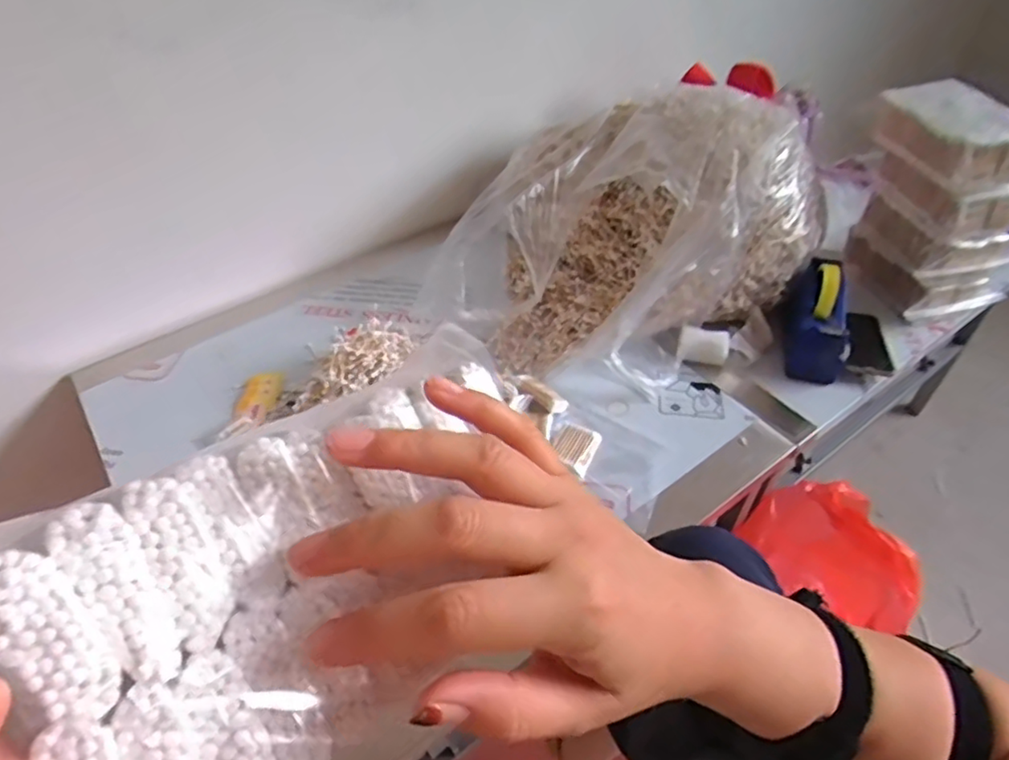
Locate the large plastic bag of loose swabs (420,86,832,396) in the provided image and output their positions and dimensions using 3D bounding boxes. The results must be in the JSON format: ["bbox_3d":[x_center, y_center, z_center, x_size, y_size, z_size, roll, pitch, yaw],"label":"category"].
[{"bbox_3d":[0.147,-0.256,0.997,0.552,0.239,0.483,-27,50,-23],"label":"large plastic bag of loose swabs"}]

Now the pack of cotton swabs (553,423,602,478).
[{"bbox_3d":[0.094,0.091,0.841,0.056,0.014,0.067,22,50,22],"label":"pack of cotton swabs"}]

